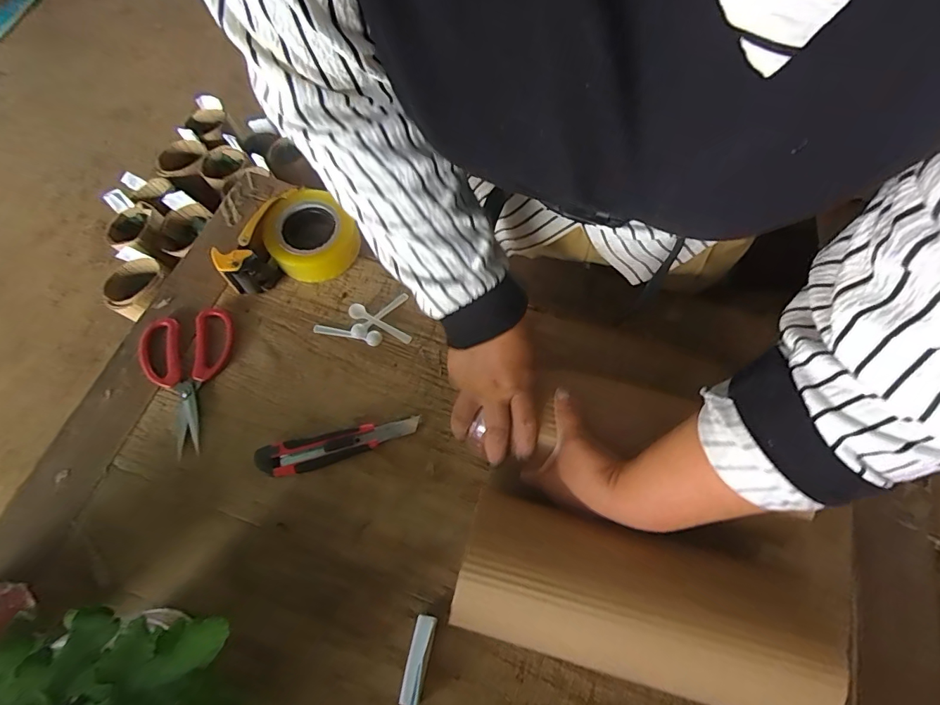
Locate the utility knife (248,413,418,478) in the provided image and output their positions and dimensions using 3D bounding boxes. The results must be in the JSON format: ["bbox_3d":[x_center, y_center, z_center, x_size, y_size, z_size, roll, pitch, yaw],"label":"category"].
[{"bbox_3d":[-0.153,0.111,0.528,0.186,0.014,0.039,-11,66,-6],"label":"utility knife"}]

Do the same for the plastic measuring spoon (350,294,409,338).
[{"bbox_3d":[-0.121,-0.051,0.606,0.091,0.008,0.019,-42,72,-18],"label":"plastic measuring spoon"}]

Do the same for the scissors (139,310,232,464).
[{"bbox_3d":[-0.352,0.031,0.562,0.109,0.021,0.182,-15,66,-8],"label":"scissors"}]

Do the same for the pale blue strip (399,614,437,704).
[{"bbox_3d":[-0.051,0.302,0.440,0.021,0.018,0.077,12,65,4],"label":"pale blue strip"}]

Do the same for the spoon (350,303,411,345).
[{"bbox_3d":[-0.120,-0.039,0.597,0.092,0.012,0.021,26,67,11],"label":"spoon"}]

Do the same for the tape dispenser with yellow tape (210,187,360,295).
[{"bbox_3d":[-0.240,-0.144,0.616,0.130,0.066,0.175,29,68,12],"label":"tape dispenser with yellow tape"}]

